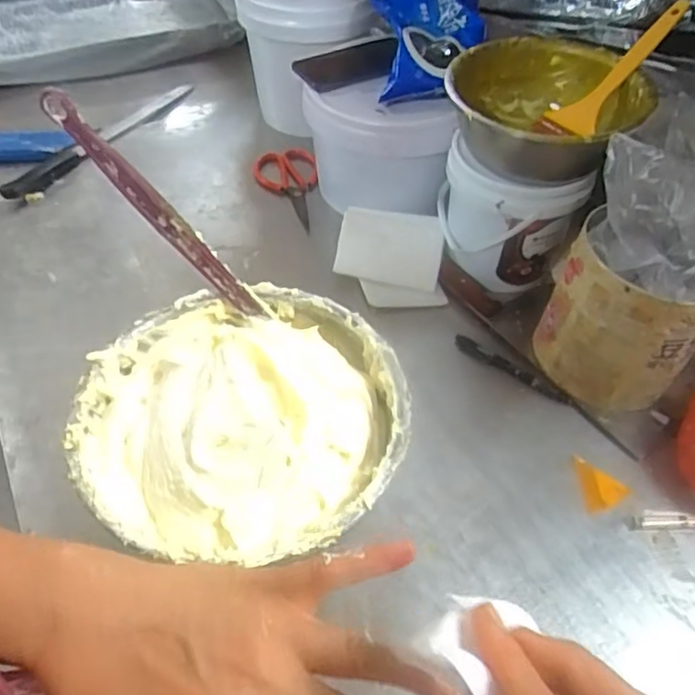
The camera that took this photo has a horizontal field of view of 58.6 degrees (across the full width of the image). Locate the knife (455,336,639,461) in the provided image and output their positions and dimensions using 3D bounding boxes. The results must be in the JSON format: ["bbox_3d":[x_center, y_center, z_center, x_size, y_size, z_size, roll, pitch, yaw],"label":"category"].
[{"bbox_3d":[0.209,0.046,0.665,0.220,0.014,0.016,35,57,25],"label":"knife"}]

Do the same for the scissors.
[{"bbox_3d":[-0.084,-0.229,0.889,0.091,0.016,0.183,-8,50,-7],"label":"scissors"}]

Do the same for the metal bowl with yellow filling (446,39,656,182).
[{"bbox_3d":[0.200,-0.254,0.657,0.179,0.076,0.193,0,50,0],"label":"metal bowl with yellow filling"}]

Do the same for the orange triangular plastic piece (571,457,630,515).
[{"bbox_3d":[0.244,0.131,0.593,0.043,0.004,0.056,0,50,-2],"label":"orange triangular plastic piece"}]

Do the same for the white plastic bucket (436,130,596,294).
[{"bbox_3d":[0.183,-0.166,0.734,0.136,0.152,0.143,1,50,-1],"label":"white plastic bucket"}]

